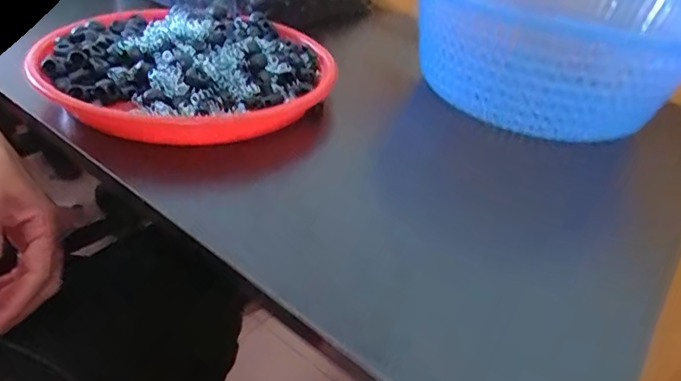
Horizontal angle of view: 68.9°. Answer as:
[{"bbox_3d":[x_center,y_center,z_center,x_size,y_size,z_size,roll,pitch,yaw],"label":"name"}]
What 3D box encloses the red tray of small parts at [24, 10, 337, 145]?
[{"bbox_3d":[-0.133,-0.106,0.413,0.221,0.038,0.213,26,40,24],"label":"red tray of small parts"}]

